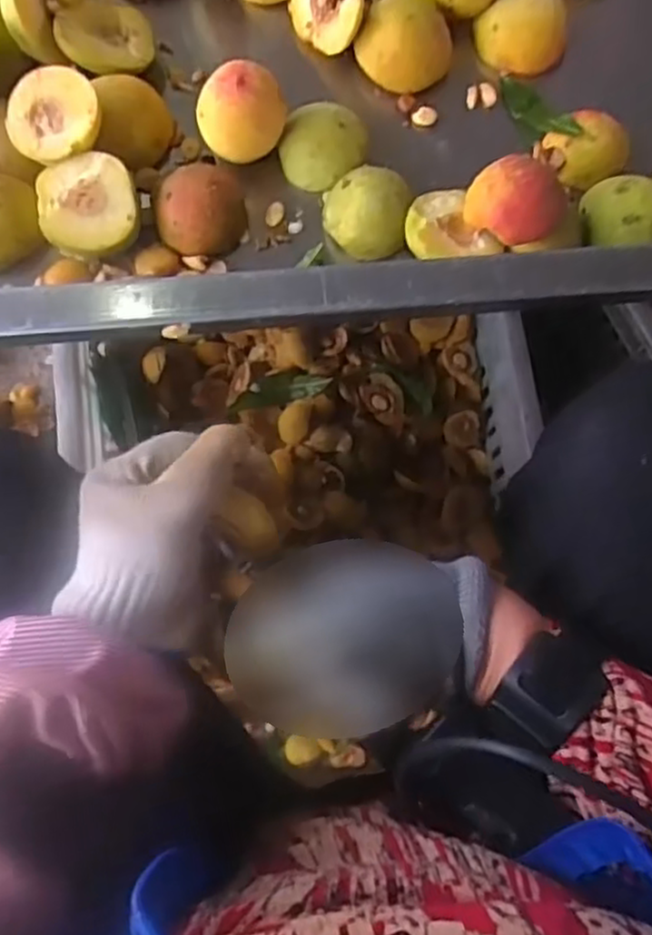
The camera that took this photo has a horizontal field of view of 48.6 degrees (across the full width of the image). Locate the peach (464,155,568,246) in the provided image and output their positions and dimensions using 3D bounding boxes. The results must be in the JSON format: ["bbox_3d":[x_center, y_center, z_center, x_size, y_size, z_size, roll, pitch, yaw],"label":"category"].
[{"bbox_3d":[0.104,-0.147,0.396,0.051,0.037,0.053,0,78,0],"label":"peach"}]

